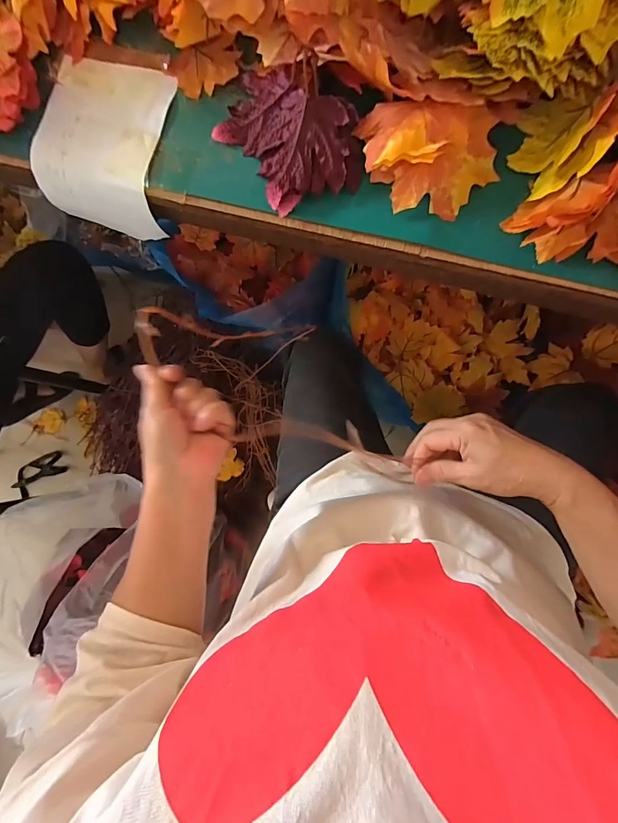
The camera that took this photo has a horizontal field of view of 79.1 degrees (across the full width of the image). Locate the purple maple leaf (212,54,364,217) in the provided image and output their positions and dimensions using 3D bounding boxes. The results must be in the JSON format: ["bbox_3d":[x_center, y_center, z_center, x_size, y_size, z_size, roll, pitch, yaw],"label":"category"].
[{"bbox_3d":[-0.020,-0.243,0.328,0.096,0.037,0.142,-42,82,5],"label":"purple maple leaf"}]

